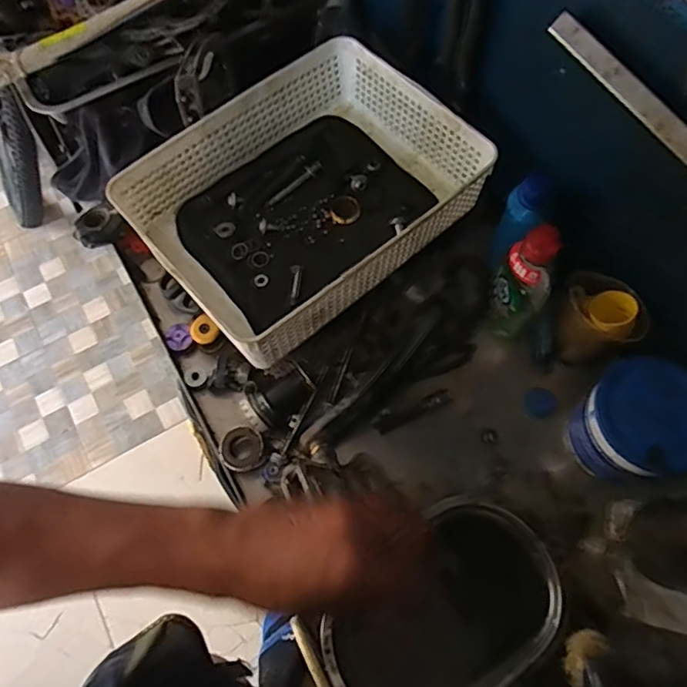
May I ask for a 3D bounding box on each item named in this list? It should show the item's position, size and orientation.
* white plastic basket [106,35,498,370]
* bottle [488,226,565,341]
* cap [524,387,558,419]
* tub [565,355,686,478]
[{"bbox_3d":[-0.037,-0.160,0.595,0.311,0.087,0.243,-39,71,-15],"label":"white plastic basket"},{"bbox_3d":[0.179,-0.057,0.562,0.054,0.171,0.034,25,69,11],"label":"bottle"},{"bbox_3d":[0.211,0.064,0.595,0.032,0.007,0.032,0,66,1],"label":"cap"},{"bbox_3d":[0.271,0.077,0.516,0.097,0.092,0.100,0,66,1],"label":"tub"}]

